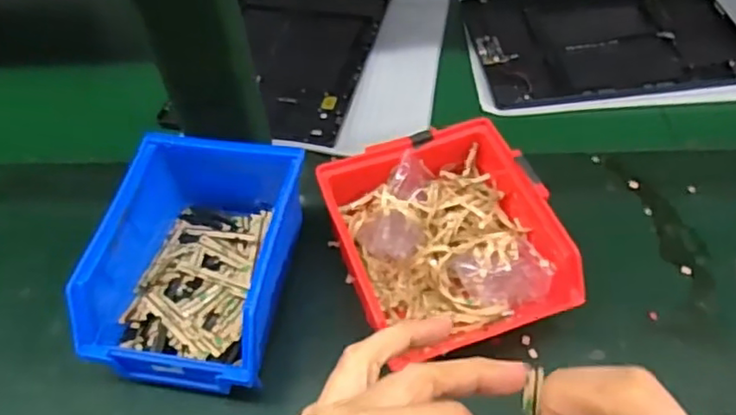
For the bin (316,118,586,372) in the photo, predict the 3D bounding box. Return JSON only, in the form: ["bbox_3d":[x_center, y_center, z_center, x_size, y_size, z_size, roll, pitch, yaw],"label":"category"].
[{"bbox_3d":[0.046,0.023,0.396,0.121,0.069,0.133,-16,52,-9],"label":"bin"}]

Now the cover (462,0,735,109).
[{"bbox_3d":[0.215,-0.158,0.580,0.232,0.011,0.167,-6,51,-1],"label":"cover"}]

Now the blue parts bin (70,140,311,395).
[{"bbox_3d":[-0.100,0.029,0.398,0.106,0.079,0.159,7,52,9],"label":"blue parts bin"}]

